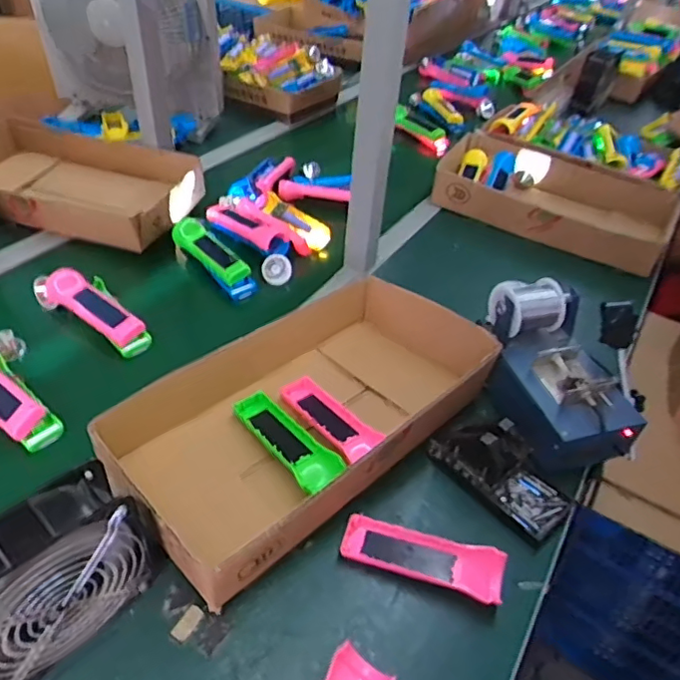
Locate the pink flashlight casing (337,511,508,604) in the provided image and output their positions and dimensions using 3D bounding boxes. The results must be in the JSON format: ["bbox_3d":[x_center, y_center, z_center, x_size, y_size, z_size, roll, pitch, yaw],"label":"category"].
[{"bbox_3d":[0.079,0.213,0.555,0.154,0.033,0.046,15,43,11],"label":"pink flashlight casing"}]

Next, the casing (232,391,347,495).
[{"bbox_3d":[-0.060,0.108,0.635,0.049,0.021,0.158,-26,51,-31],"label":"casing"}]

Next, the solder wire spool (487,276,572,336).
[{"bbox_3d":[0.238,-0.043,0.706,0.089,0.063,0.068,-13,45,-20],"label":"solder wire spool"}]

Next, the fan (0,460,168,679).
[{"bbox_3d":[-0.225,0.188,0.449,0.157,0.148,0.058,-31,53,-34],"label":"fan"}]

